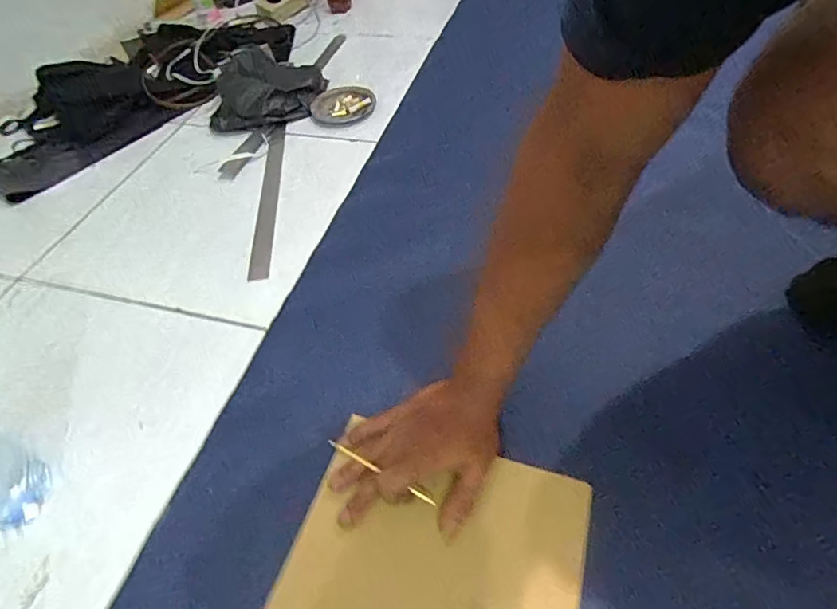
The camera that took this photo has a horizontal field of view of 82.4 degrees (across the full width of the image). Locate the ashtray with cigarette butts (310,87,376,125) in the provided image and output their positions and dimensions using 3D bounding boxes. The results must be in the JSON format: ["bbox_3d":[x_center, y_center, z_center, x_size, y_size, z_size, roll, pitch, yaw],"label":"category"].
[{"bbox_3d":[-0.136,-0.363,0.872,0.112,0.022,0.096,-10,51,-2],"label":"ashtray with cigarette butts"}]

